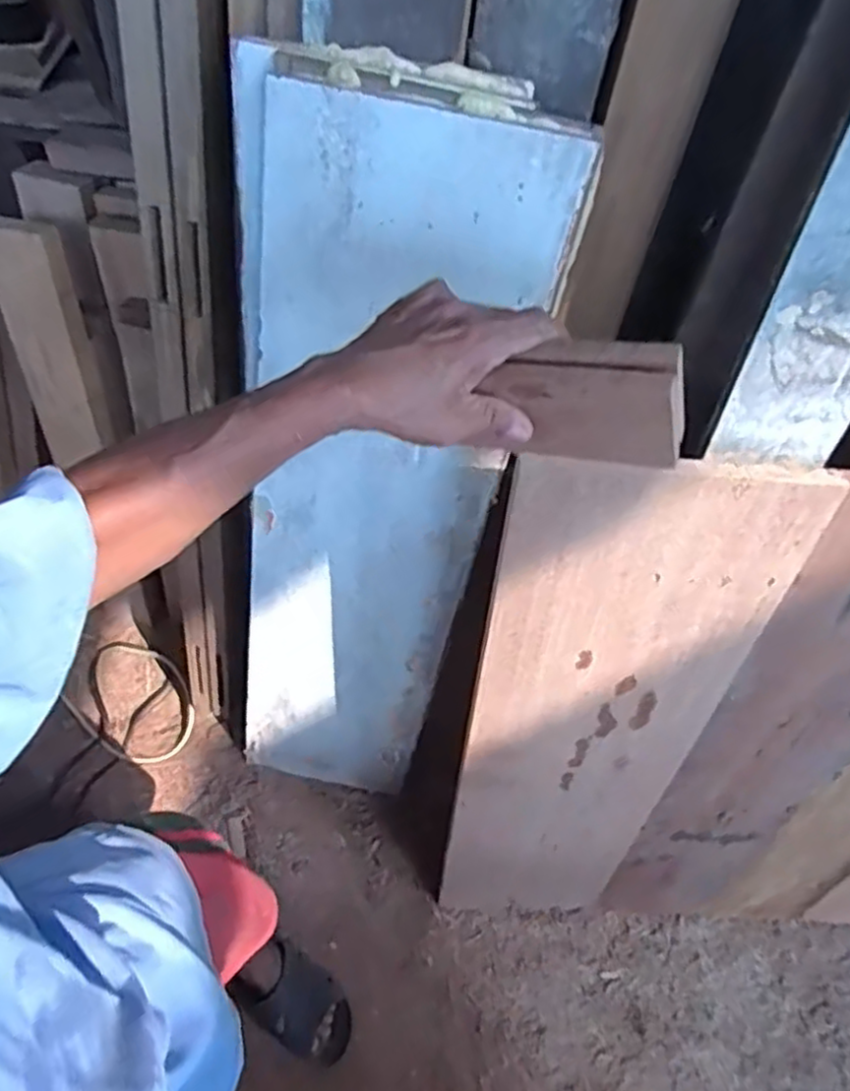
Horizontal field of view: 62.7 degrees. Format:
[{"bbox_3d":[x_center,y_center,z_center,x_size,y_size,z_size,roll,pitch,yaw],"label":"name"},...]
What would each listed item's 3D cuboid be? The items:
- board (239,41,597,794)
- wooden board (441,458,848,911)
[{"bbox_3d":[-0.087,0.022,0.929,0.298,1.098,0.028,11,42,-2],"label":"board"},{"bbox_3d":[0.195,0.284,0.915,0.274,0.969,0.015,2,44,-2],"label":"wooden board"}]

